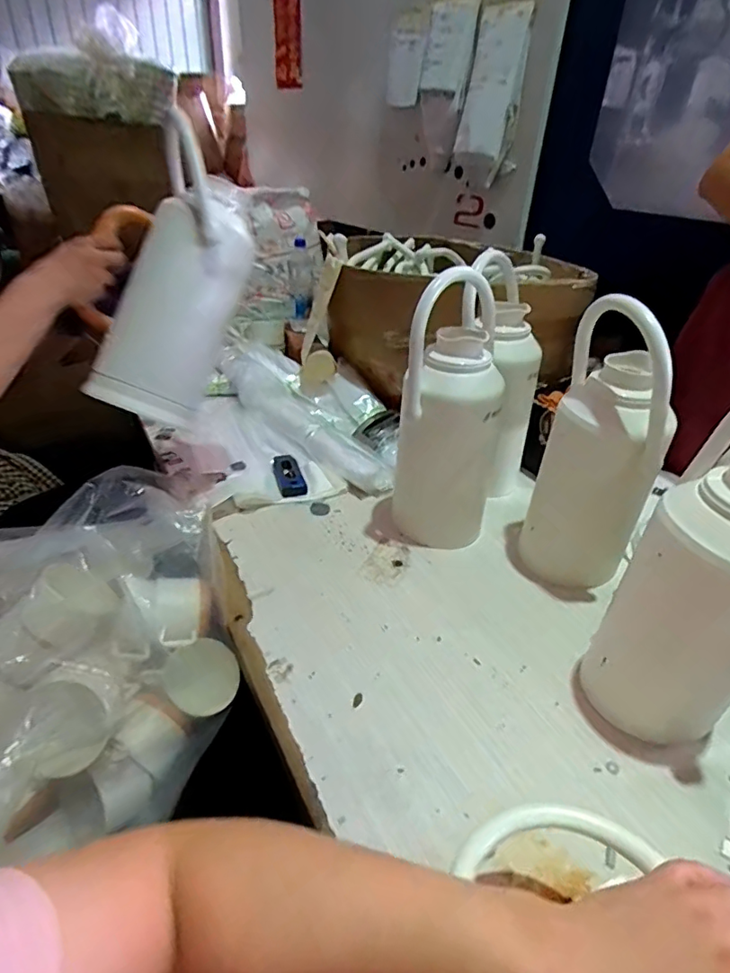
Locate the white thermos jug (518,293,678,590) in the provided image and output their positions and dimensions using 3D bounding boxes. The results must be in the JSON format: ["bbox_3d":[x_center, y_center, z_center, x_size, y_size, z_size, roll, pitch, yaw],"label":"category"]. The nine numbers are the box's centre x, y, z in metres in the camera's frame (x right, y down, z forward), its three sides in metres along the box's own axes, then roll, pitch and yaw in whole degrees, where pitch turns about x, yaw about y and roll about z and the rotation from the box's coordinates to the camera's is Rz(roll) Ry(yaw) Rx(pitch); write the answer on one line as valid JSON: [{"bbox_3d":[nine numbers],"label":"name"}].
[{"bbox_3d":[0.347,-0.047,0.775,0.146,0.416,0.124,17,38,20],"label":"white thermos jug"}]

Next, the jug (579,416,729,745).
[{"bbox_3d":[0.384,0.096,0.573,0.160,0.418,0.142,28,43,32],"label":"jug"}]

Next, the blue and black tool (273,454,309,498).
[{"bbox_3d":[-0.156,-0.025,1.078,0.052,0.014,0.130,-10,37,-17],"label":"blue and black tool"}]

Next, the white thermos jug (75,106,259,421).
[{"bbox_3d":[-0.304,-0.323,0.847,0.220,0.396,0.150,16,21,-40],"label":"white thermos jug"}]

